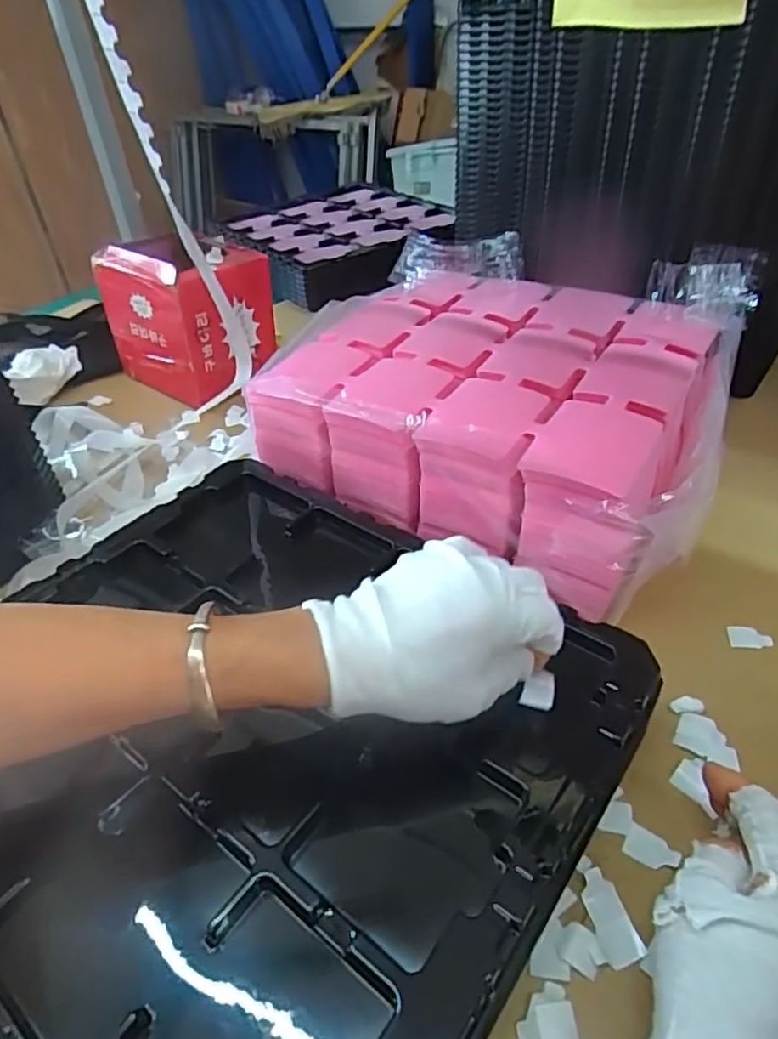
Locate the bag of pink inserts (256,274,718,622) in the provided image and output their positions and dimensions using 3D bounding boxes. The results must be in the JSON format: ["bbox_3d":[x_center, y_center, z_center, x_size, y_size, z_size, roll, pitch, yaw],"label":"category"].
[{"bbox_3d":[0.092,-0.107,0.548,0.340,0.092,0.290,19,45,26],"label":"bag of pink inserts"}]

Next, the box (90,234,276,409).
[{"bbox_3d":[-0.236,-0.241,0.746,0.160,0.149,0.123,23,47,29],"label":"box"}]

